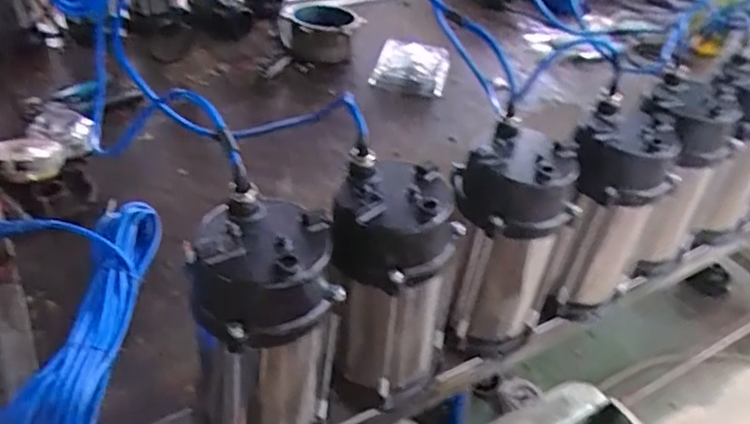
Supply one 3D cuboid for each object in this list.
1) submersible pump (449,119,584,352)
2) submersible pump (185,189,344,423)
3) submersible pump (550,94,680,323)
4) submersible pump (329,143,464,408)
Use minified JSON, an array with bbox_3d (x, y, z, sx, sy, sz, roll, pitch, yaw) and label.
[{"bbox_3d":[0.143,0.038,0.709,0.117,0.248,0.113,-12,44,-20],"label":"submersible pump"},{"bbox_3d":[-0.103,0.121,0.583,0.126,0.252,0.116,-2,41,-9],"label":"submersible pump"},{"bbox_3d":[0.279,0.014,0.752,0.108,0.245,0.114,25,44,21],"label":"submersible pump"},{"bbox_3d":[0.016,0.084,0.636,0.123,0.249,0.119,11,41,6],"label":"submersible pump"}]

